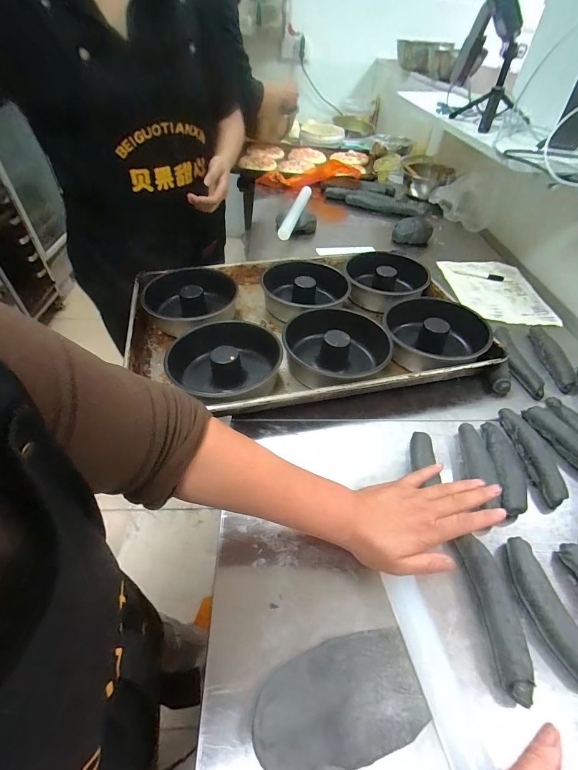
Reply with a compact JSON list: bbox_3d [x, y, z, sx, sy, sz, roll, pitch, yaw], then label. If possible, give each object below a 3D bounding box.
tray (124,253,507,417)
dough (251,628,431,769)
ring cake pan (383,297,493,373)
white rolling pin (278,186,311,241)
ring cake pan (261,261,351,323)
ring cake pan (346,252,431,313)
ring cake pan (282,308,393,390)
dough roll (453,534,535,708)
[{"bbox_3d":[0.026,-0.126,0.639,0.583,0.063,0.396,-8,48,-11],"label":"tray"},{"bbox_3d":[0.043,0.272,0.301,0.144,0.011,0.079,-8,47,-10],"label":"dough"},{"bbox_3d":[0.246,-0.080,0.603,0.168,0.060,0.174,24,50,19],"label":"ring cake pan"},{"bbox_3d":[0.018,-0.476,0.960,0.028,0.035,0.320,11,47,8],"label":"white rolling pin"},{"bbox_3d":[0.033,-0.187,0.696,0.164,0.057,0.190,1,47,-2],"label":"ring cake pan"},{"bbox_3d":[0.205,-0.214,0.734,0.162,0.059,0.155,1,46,-1],"label":"ring cake pan"},{"bbox_3d":[0.067,-0.056,0.576,0.168,0.062,0.163,1,46,-1],"label":"ring cake pan"},{"bbox_3d":[0.205,0.222,0.342,0.031,0.030,0.133,0,47,-3],"label":"dough roll"}]

